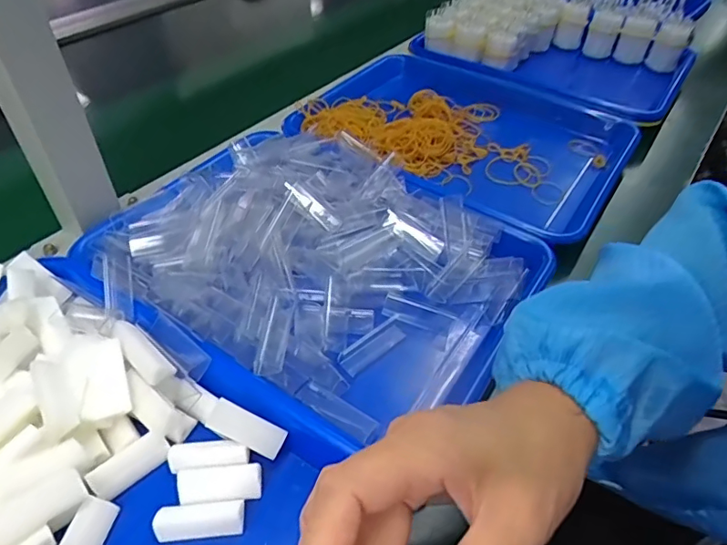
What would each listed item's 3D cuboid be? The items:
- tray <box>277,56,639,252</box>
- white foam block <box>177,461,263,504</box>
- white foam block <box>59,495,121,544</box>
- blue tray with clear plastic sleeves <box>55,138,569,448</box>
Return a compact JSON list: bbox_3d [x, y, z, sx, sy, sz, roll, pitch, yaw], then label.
[{"bbox_3d":[0.099,-0.157,0.587,0.360,0.040,0.255,25,49,22],"label":"tray"},{"bbox_3d":[-0.083,0.122,0.300,0.047,0.007,0.019,-4,66,-2],"label":"white foam block"},{"bbox_3d":[-0.149,0.144,0.274,0.016,0.015,0.045,11,46,9],"label":"white foam block"},{"bbox_3d":[-0.033,-0.022,0.411,0.304,0.054,0.249,26,50,22],"label":"blue tray with clear plastic sleeves"}]

